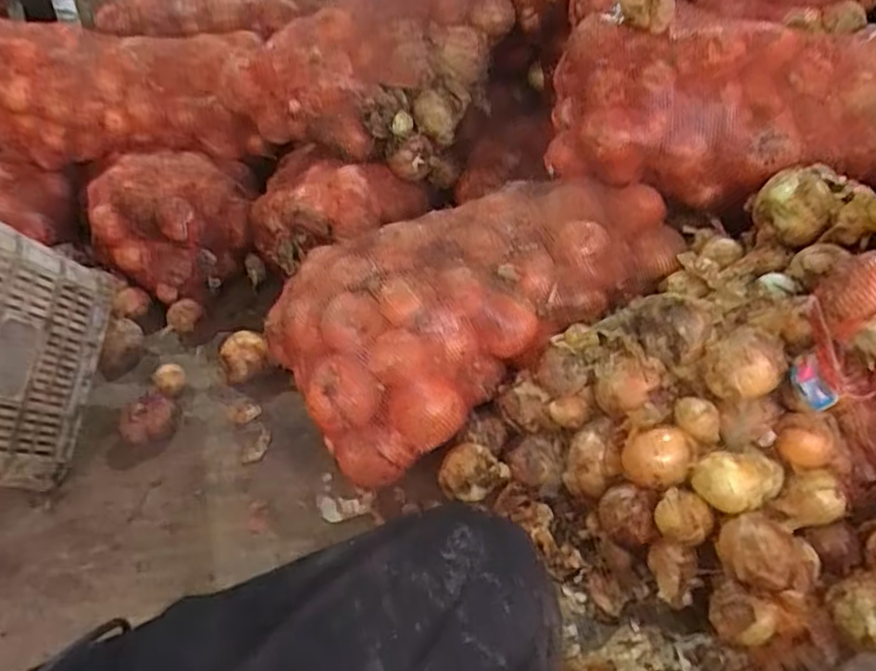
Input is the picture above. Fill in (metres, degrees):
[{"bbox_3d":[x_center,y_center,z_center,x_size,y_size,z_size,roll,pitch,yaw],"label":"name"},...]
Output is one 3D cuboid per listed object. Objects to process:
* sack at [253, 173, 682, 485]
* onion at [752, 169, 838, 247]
[{"bbox_3d":[0.049,-0.072,1.029,0.597,0.220,0.344,-24,41,-25],"label":"sack"},{"bbox_3d":[0.501,-0.183,0.909,0.102,0.078,0.078,14,40,22],"label":"onion"}]

